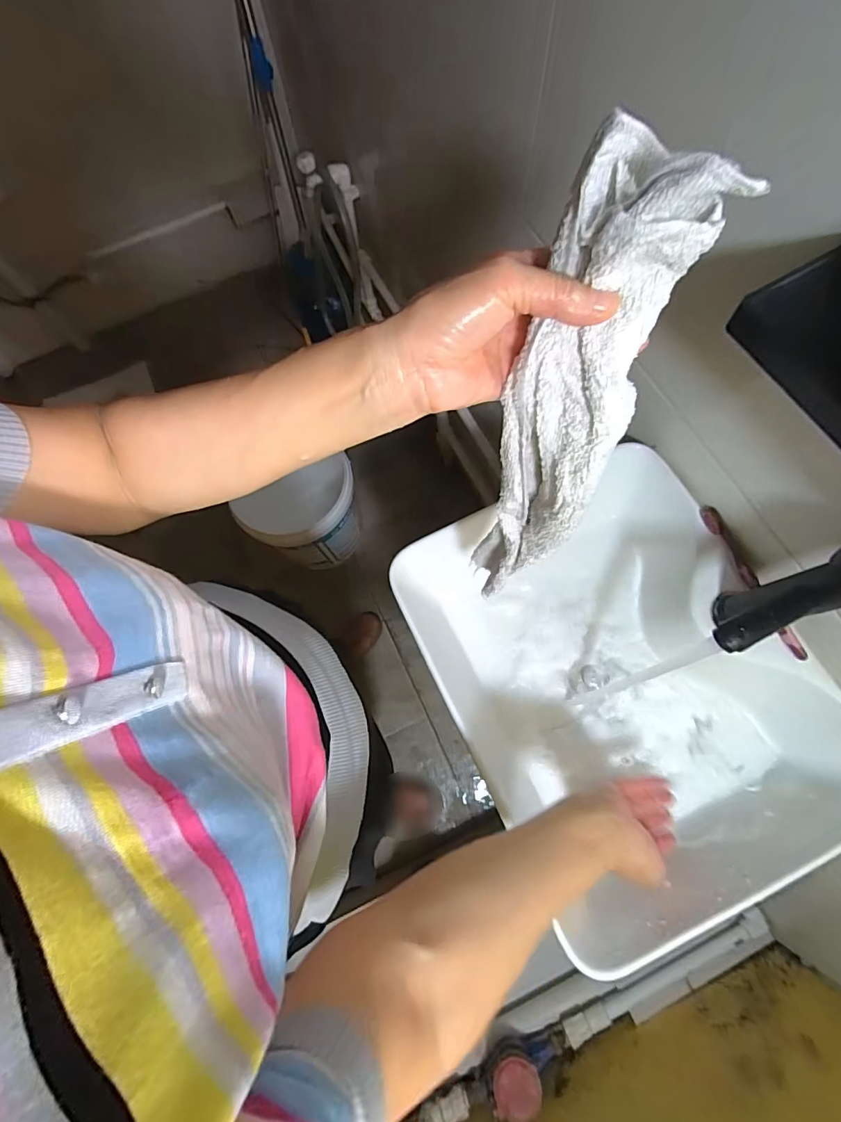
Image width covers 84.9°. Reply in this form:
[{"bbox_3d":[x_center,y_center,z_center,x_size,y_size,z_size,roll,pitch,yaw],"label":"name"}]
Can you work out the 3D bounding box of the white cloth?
[{"bbox_3d":[0.089,-0.077,0.321,0.069,0.322,0.065,20,53,8],"label":"white cloth"}]

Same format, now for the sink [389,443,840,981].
[{"bbox_3d":[0.220,0.132,0.550,0.356,0.128,0.460,-25,74,-5],"label":"sink"}]

